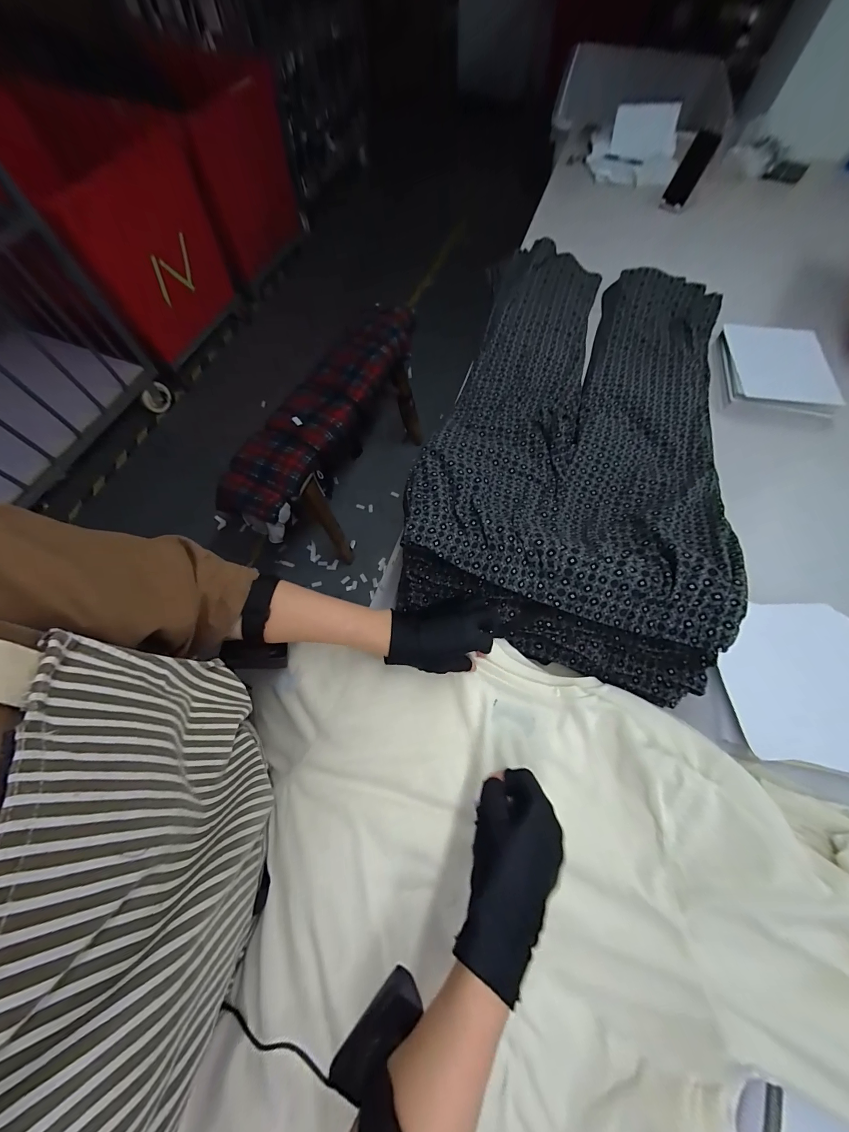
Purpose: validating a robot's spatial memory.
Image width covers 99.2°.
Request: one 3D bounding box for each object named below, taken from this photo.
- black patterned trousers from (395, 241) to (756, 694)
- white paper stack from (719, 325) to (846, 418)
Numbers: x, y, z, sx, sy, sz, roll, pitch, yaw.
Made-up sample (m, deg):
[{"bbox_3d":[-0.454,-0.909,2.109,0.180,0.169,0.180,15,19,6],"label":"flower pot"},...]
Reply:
[{"bbox_3d":[0.306,-0.322,0.728,0.425,0.149,1.044,19,57,7],"label":"black patterned trousers"},{"bbox_3d":[0.812,-0.451,0.831,0.235,0.023,0.226,11,73,1],"label":"white paper stack"}]

